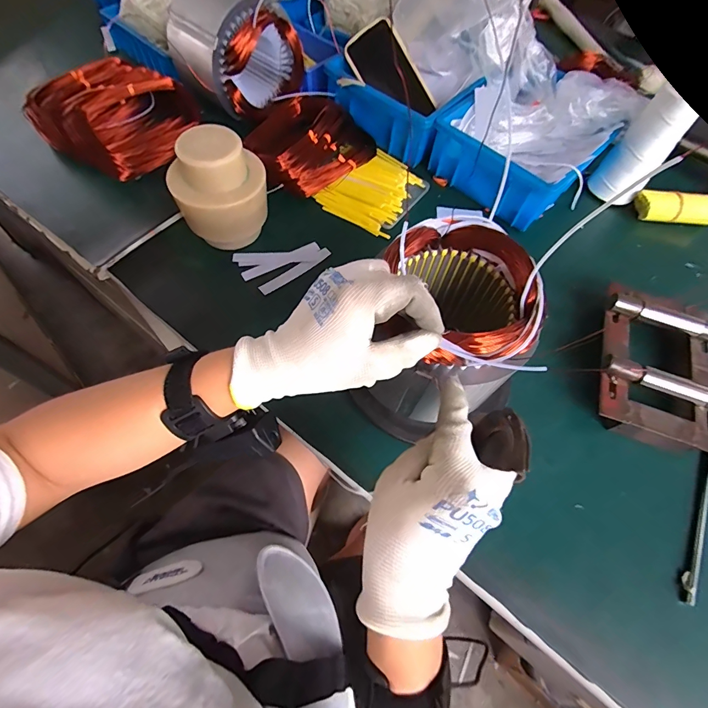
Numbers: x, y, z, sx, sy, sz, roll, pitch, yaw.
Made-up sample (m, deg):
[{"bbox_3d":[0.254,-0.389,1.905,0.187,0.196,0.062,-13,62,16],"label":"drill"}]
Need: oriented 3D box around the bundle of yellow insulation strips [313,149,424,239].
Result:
[{"bbox_3d":[0.029,-0.254,0.584,0.116,0.022,0.150,26,64,10],"label":"bundle of yellow insulation strips"}]

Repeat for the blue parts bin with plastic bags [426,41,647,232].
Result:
[{"bbox_3d":[0.276,-0.341,0.593,0.274,0.102,0.215,-38,71,-20],"label":"blue parts bin with plastic bags"}]

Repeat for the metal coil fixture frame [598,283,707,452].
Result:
[{"bbox_3d":[0.361,0.010,0.460,0.139,0.049,0.196,20,64,6],"label":"metal coil fixture frame"}]

